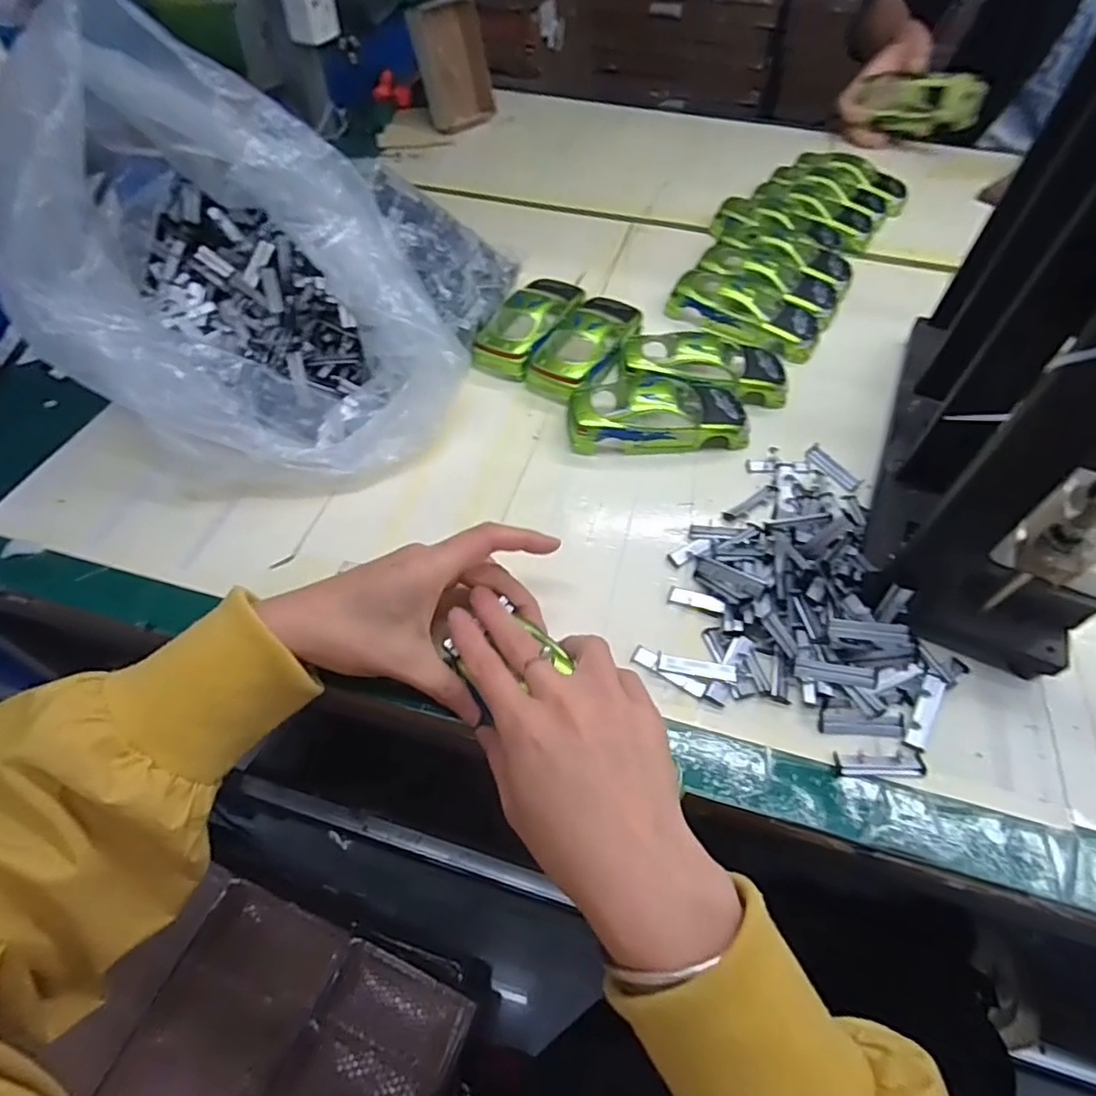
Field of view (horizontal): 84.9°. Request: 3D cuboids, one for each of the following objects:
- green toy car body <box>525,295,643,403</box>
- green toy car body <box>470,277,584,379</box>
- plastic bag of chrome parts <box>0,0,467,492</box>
[{"bbox_3d":[0.028,-0.162,0.472,0.053,0.034,0.118,27,58,17],"label":"green toy car body"},{"bbox_3d":[-0.014,-0.189,0.495,0.056,0.033,0.127,24,57,15],"label":"green toy car body"},{"bbox_3d":[-0.181,-0.186,0.381,0.216,0.198,0.237,-9,54,-8],"label":"plastic bag of chrome parts"}]

